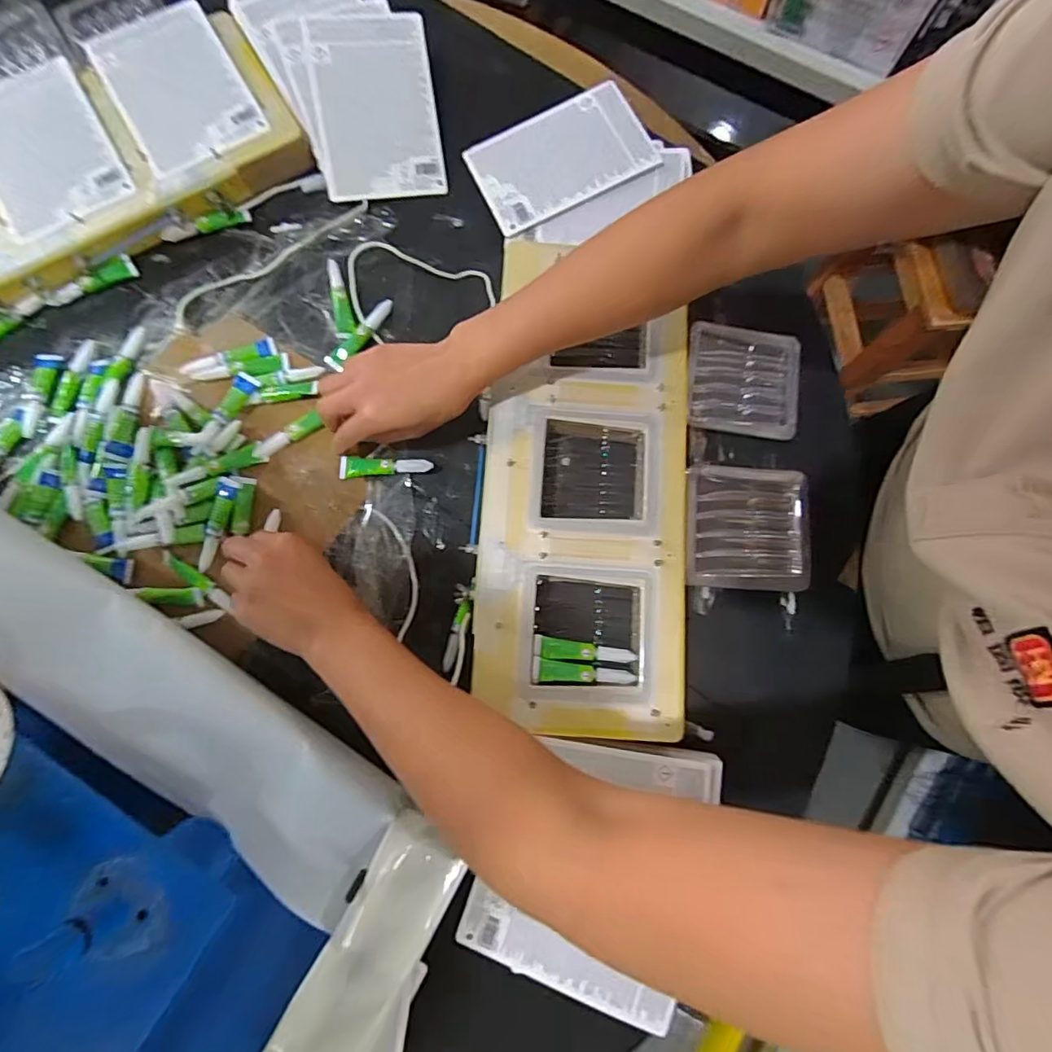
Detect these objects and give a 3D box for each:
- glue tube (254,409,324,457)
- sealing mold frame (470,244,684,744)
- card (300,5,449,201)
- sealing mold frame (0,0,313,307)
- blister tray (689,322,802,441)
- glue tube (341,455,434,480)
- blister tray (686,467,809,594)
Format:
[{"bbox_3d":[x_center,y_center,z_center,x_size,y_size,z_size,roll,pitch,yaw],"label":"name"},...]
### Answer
[{"bbox_3d":[-0.210,-0.080,0.475,0.063,0.009,0.014,-31,81,-4],"label":"glue tube"},{"bbox_3d":[0.050,-0.029,0.468,0.171,0.034,0.388,3,79,0],"label":"sealing mold frame"},{"bbox_3d":[-0.147,-0.414,0.527,0.116,0.011,0.169,-9,96,-7],"label":"card"},{"bbox_3d":[-0.436,-0.340,0.509,0.413,0.041,0.200,-30,81,-6],"label":"sealing mold frame"},{"bbox_3d":[0.204,-0.135,0.501,0.104,0.014,0.099,9,80,1],"label":"blister tray"},{"bbox_3d":[-0.124,-0.053,0.479,0.081,0.010,0.018,-1,79,-1],"label":"glue tube"},{"bbox_3d":[0.191,0.003,0.470,0.102,0.032,0.104,4,79,0],"label":"blister tray"}]

